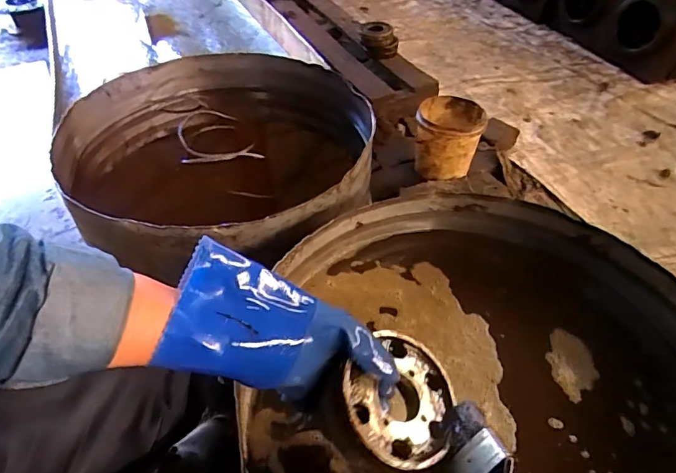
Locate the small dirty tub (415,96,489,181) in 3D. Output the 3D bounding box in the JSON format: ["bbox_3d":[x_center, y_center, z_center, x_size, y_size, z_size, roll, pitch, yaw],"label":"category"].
[{"bbox_3d":[0.241,-0.218,1.008,0.137,0.132,0.127,0,46,0],"label":"small dirty tub"}]

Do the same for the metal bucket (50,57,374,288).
[{"bbox_3d":[-0.204,-0.118,0.884,0.558,0.281,0.501,31,53,26],"label":"metal bucket"}]

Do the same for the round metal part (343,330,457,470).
[{"bbox_3d":[0.056,0.143,0.401,0.102,0.013,0.109,16,51,-21],"label":"round metal part"}]

